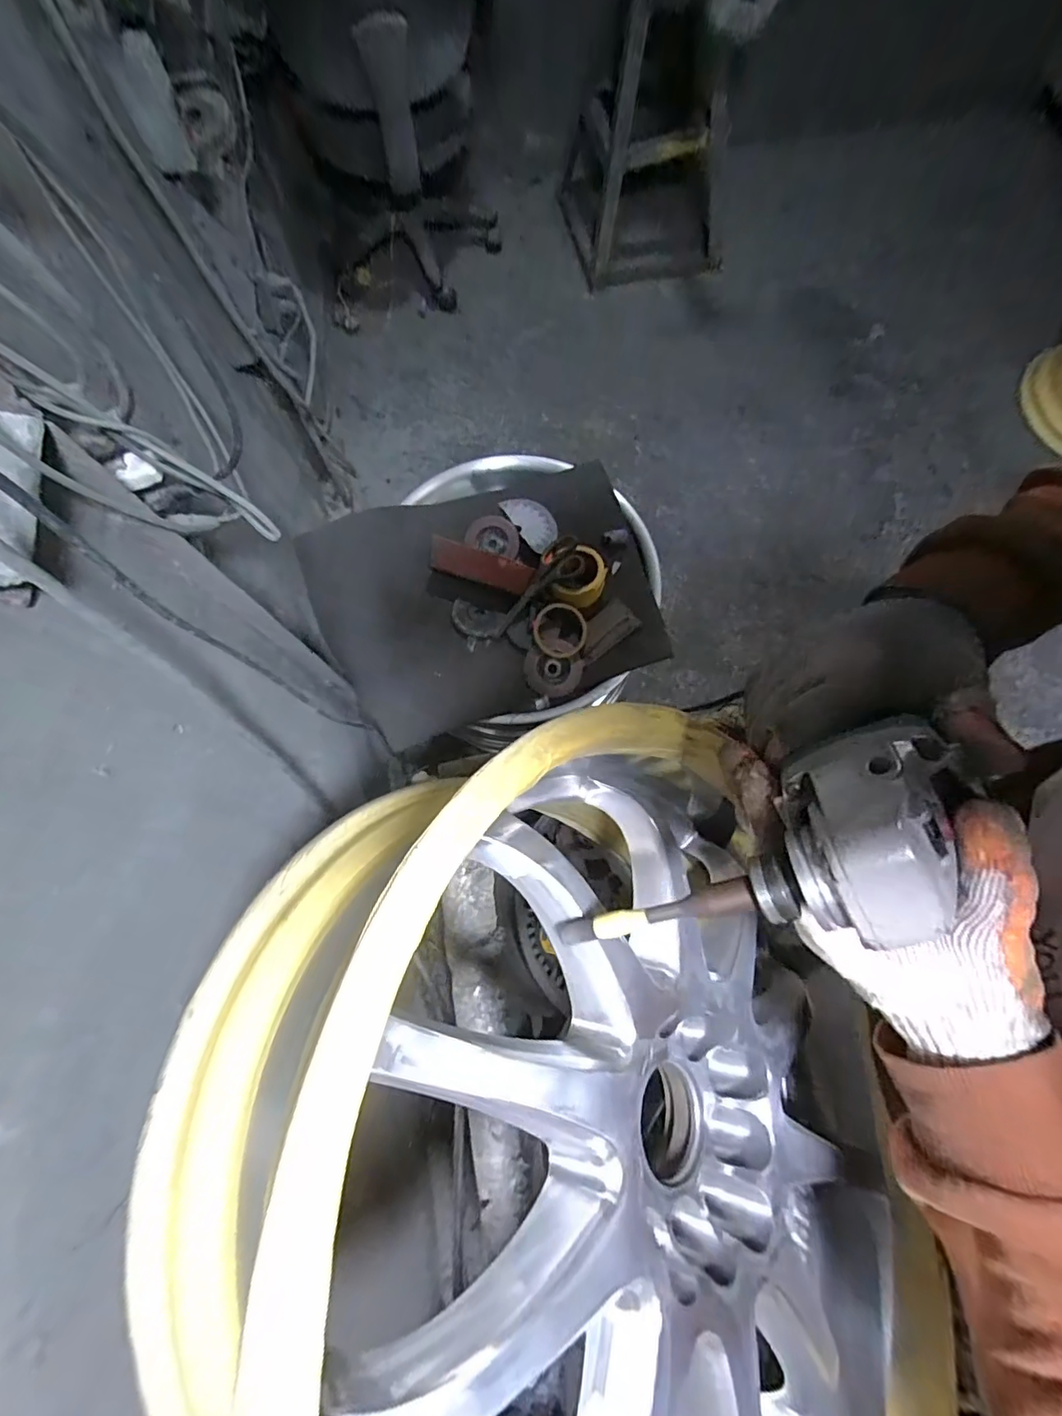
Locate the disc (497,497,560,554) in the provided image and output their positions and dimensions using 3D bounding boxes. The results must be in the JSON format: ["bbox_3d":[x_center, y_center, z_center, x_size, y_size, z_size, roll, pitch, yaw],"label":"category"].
[{"bbox_3d":[0.002,-0.341,0.958,0.065,0.009,0.131,-29,77,-8],"label":"disc"}]

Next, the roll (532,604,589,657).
[{"bbox_3d":[0.047,-0.126,0.874,0.088,0.018,0.088,0,89,-4],"label":"roll"}]

